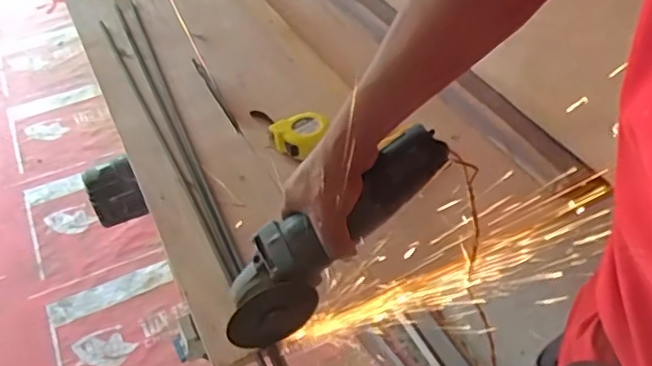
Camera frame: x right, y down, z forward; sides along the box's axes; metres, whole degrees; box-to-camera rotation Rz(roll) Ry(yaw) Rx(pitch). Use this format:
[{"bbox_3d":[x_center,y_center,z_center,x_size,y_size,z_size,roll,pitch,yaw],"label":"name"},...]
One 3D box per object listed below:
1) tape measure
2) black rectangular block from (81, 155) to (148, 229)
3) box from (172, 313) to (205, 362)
[{"bbox_3d":[-0.032,-0.064,0.835,0.069,0.044,0.067,-2,45,2],"label":"tape measure"},{"bbox_3d":[-0.329,0.017,0.956,0.075,0.075,0.081,-28,50,-23],"label":"black rectangular block"},{"bbox_3d":[-0.162,0.183,0.712,0.027,0.043,0.038,-24,48,-20],"label":"box"}]

